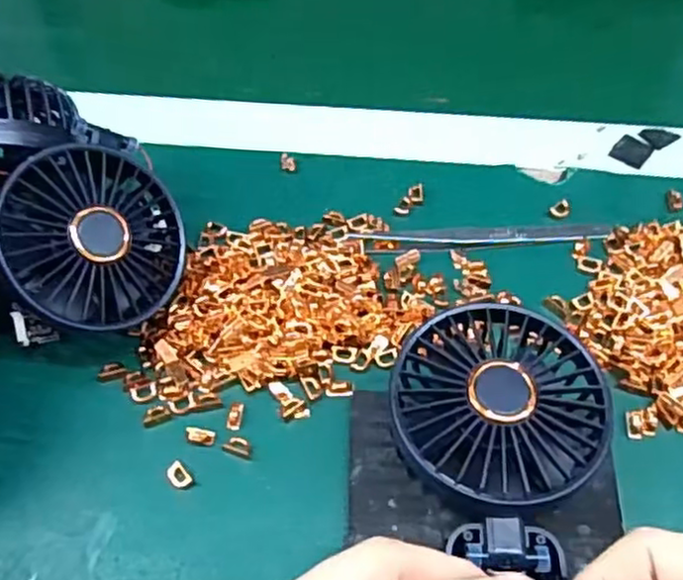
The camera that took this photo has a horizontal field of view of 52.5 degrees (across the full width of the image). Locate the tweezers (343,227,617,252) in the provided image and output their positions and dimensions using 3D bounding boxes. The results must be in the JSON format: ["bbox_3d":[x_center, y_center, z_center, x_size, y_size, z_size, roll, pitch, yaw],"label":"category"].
[{"bbox_3d":[0.077,-0.028,0.380,0.141,0.005,0.015,-4,56,-1],"label":"tweezers"}]

